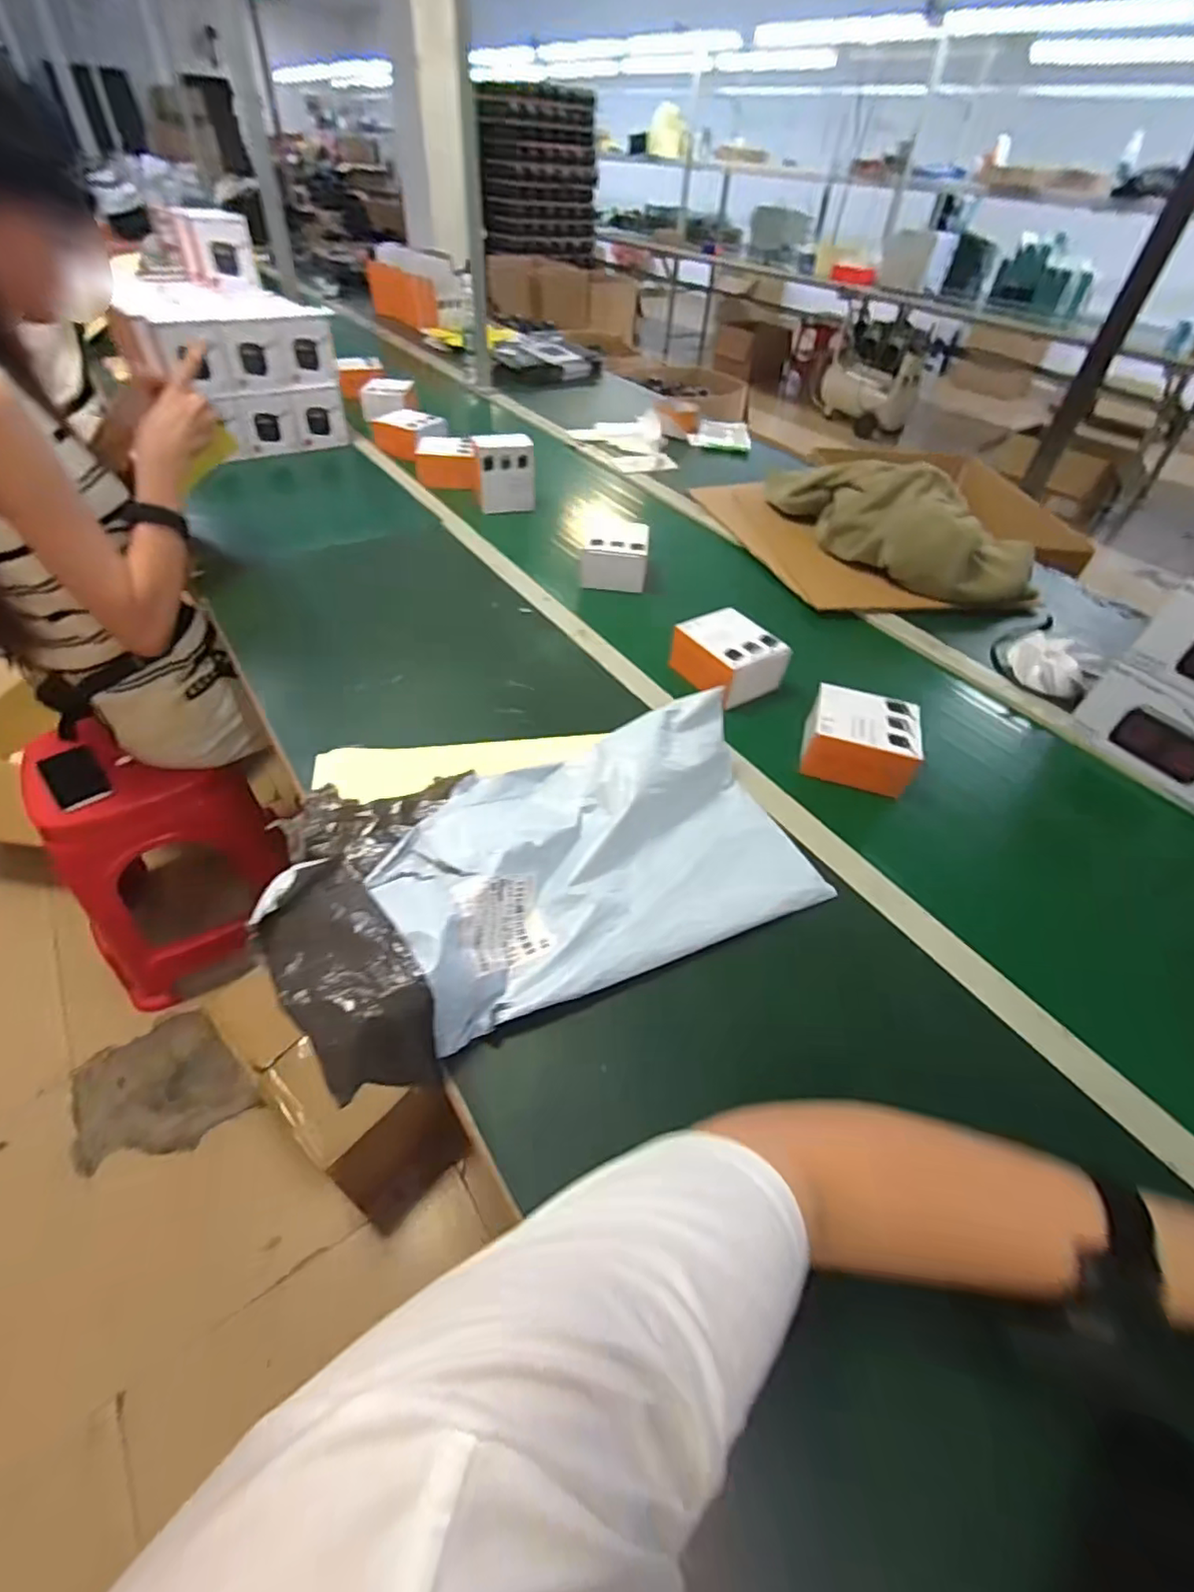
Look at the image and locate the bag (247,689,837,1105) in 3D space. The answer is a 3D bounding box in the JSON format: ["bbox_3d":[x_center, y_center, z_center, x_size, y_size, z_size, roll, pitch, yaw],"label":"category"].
[{"bbox_3d":[-0.038,0.045,0.548,0.462,0.076,0.273,-15,50,-19],"label":"bag"}]

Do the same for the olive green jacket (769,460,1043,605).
[{"bbox_3d":[0.481,-0.467,1.028,0.493,0.124,0.180,35,53,25],"label":"olive green jacket"}]

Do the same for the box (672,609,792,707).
[{"bbox_3d":[0.167,-0.184,0.804,0.104,0.069,0.124,-22,52,-24],"label":"box"}]

